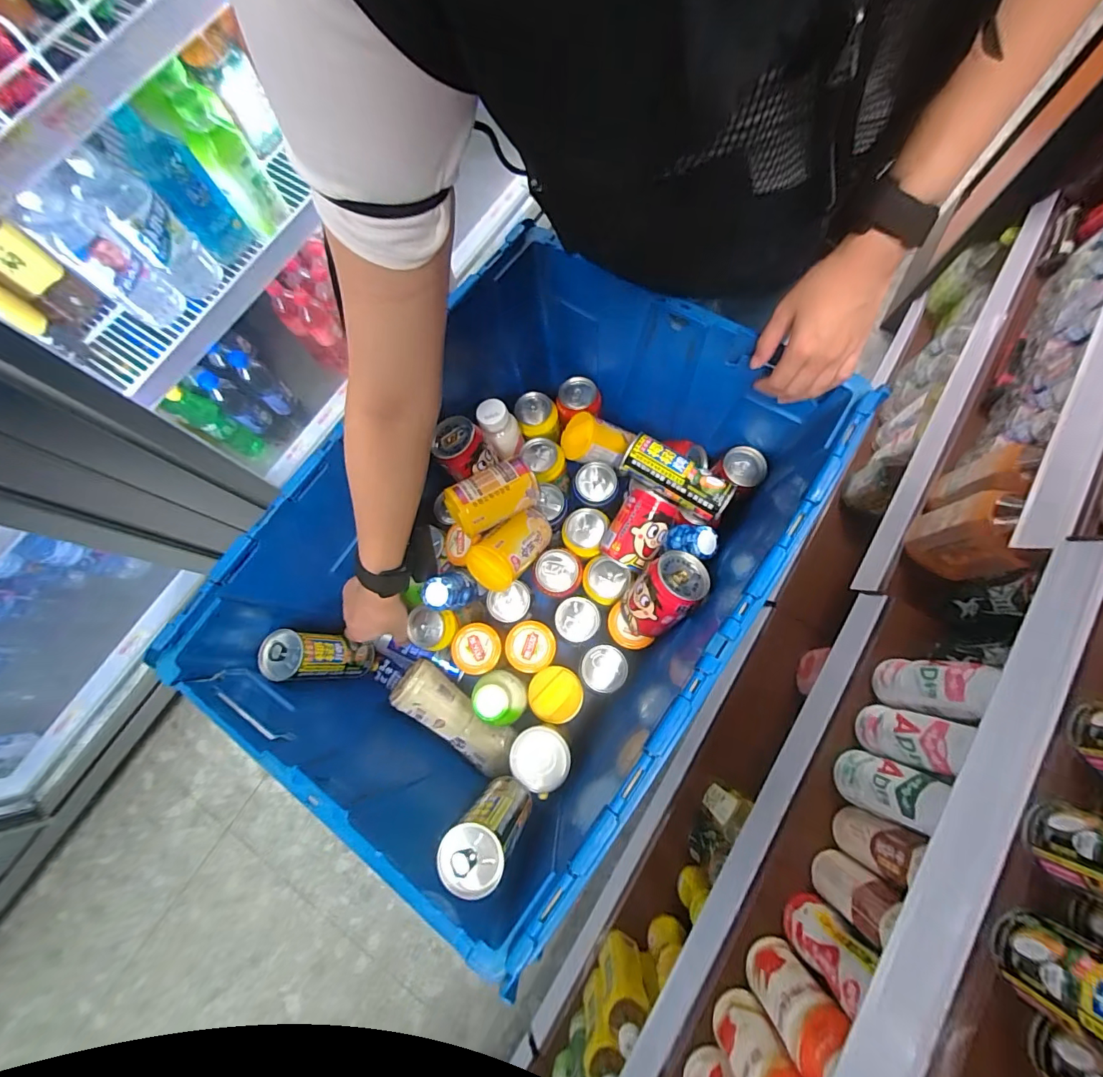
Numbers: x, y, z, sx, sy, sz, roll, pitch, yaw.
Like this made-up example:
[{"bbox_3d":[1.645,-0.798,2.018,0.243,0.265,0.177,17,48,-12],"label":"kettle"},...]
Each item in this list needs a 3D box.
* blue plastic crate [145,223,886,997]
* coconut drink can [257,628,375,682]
[{"bbox_3d":[-0.025,0.024,0.532,0.410,0.269,0.577,34,75,12],"label":"blue plastic crate"},{"bbox_3d":[-0.267,0.142,0.556,0.048,0.141,0.051,-7,73,22],"label":"coconut drink can"}]

